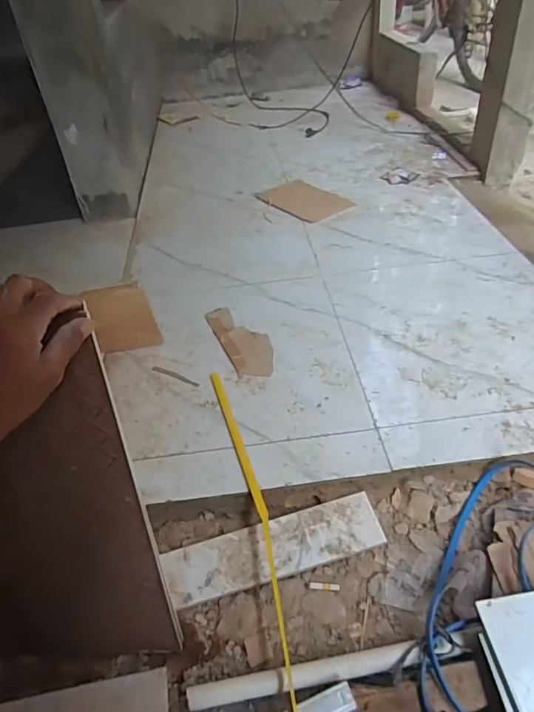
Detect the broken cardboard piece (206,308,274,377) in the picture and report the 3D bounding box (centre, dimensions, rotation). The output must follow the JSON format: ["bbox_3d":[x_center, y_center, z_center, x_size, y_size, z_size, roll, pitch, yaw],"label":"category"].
[{"bbox_3d":[-0.052,-0.036,1.045,0.094,0.004,0.243,-19,43,-14],"label":"broken cardboard piece"}]

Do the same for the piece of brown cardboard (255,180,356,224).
[{"bbox_3d":[0.120,-0.498,1.583,0.205,0.010,0.278,-30,46,-24],"label":"piece of brown cardboard"}]

